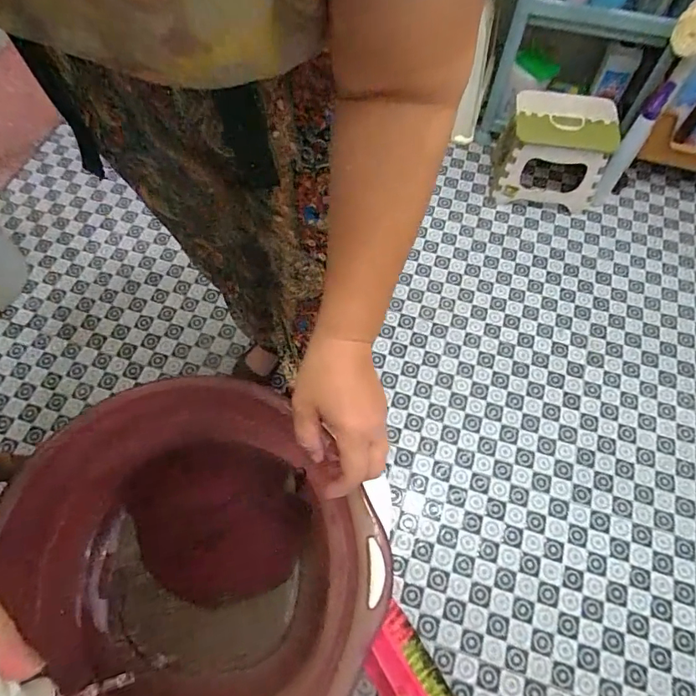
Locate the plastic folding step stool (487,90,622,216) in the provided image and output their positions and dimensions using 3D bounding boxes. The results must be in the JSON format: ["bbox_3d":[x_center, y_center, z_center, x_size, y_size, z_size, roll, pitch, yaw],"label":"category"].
[{"bbox_3d":[0.494,-0.471,1.145,0.284,0.194,0.183,12,65,5],"label":"plastic folding step stool"}]

